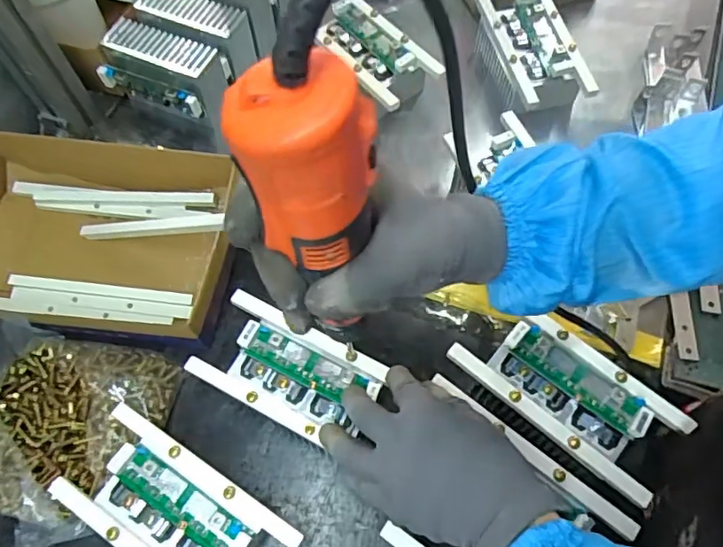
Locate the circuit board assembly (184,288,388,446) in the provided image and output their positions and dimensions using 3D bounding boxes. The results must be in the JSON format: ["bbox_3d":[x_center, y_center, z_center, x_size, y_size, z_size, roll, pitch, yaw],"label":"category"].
[{"bbox_3d":[-0.060,0.078,0.452,0.140,0.025,0.076,27,69,9],"label":"circuit board assembly"}]

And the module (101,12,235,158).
[{"bbox_3d":[-0.207,-0.207,0.610,0.129,0.097,0.072,18,67,10],"label":"module"}]

